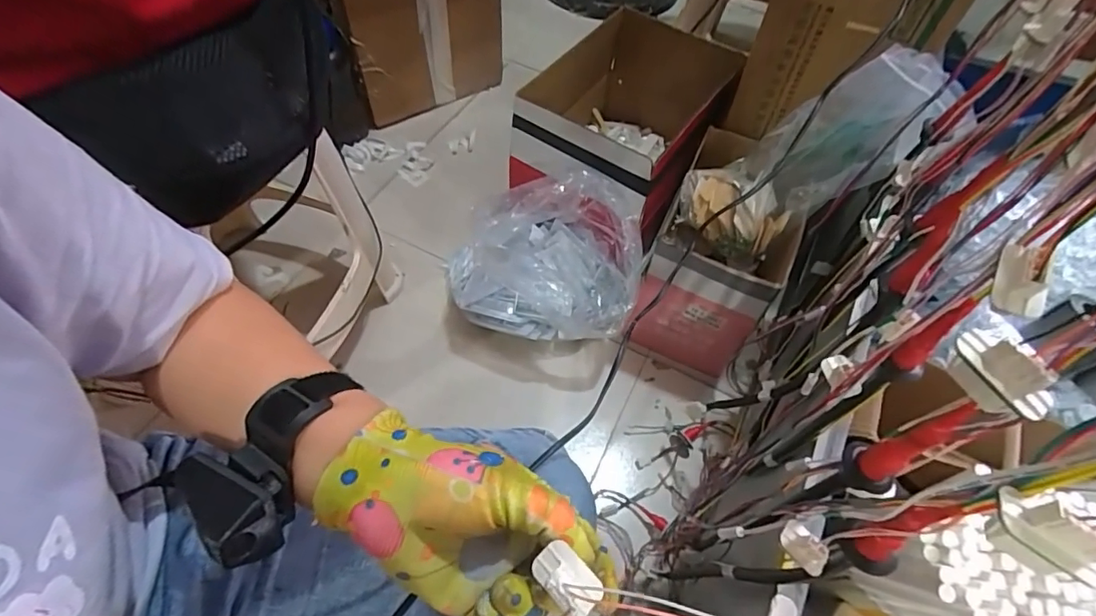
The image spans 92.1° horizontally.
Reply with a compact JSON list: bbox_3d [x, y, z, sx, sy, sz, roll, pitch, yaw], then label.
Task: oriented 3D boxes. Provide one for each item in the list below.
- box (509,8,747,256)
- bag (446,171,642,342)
[{"bbox_3d":[0.131,-0.317,0.954,0.268,0.229,0.384,26,60,12],"label":"box"},{"bbox_3d":[-0.015,-0.083,0.814,0.313,0.180,0.206,20,59,9],"label":"bag"}]

